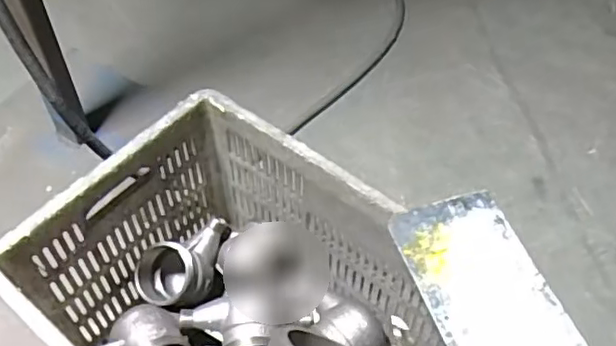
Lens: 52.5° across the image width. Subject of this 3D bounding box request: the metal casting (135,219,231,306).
[{"bbox_3d":[-0.156,0.126,0.810,0.131,0.078,0.082,-17,56,-14],"label":"metal casting"}]

